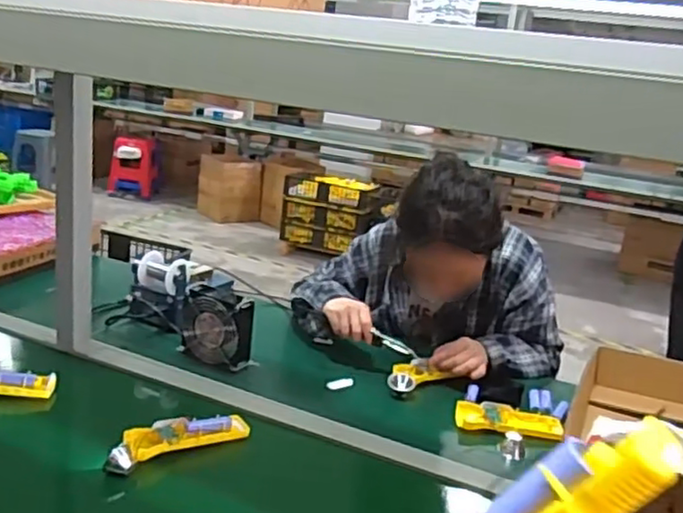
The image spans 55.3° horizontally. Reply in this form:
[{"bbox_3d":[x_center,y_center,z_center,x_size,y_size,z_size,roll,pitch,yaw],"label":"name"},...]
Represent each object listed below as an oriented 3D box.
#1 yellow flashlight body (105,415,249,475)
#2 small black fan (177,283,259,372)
[{"bbox_3d":[-0.222,0.243,0.878,0.194,0.032,0.051,-7,22,-39],"label":"yellow flashlight body"},{"bbox_3d":[-0.210,0.119,1.116,0.122,0.120,0.050,16,19,28],"label":"small black fan"}]

